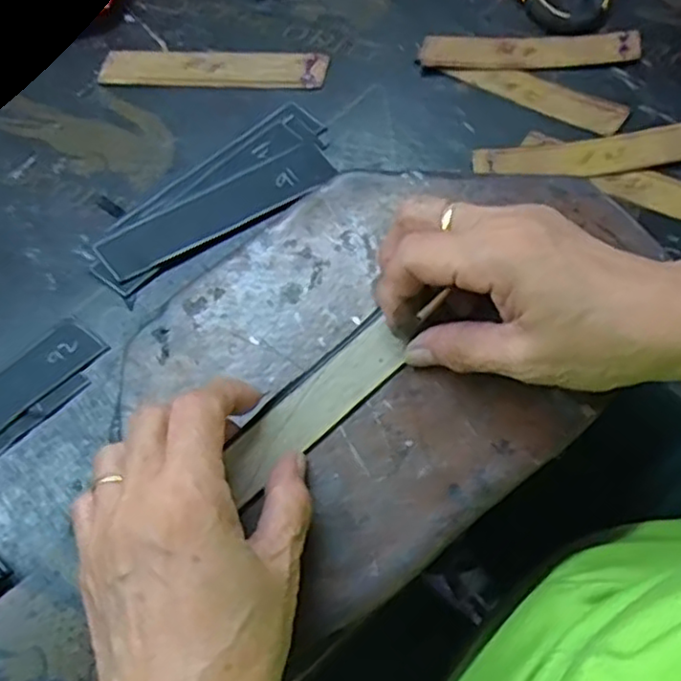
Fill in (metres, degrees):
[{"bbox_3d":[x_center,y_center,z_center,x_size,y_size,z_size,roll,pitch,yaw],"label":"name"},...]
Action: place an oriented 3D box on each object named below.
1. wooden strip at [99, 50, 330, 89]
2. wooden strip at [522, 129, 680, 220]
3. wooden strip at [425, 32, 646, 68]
[{"bbox_3d":[-0.076,-0.164,0.412,0.133,0.004,0.026,3,70,2],"label":"wooden strip"},{"bbox_3d":[0.157,-0.089,0.376,0.117,0.004,0.024,24,72,9],"label":"wooden strip"},{"bbox_3d":[0.112,-0.172,0.407,0.126,0.005,0.025,1,70,5],"label":"wooden strip"}]

